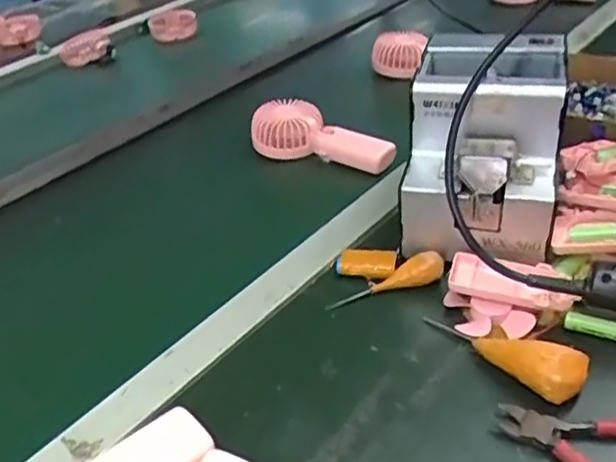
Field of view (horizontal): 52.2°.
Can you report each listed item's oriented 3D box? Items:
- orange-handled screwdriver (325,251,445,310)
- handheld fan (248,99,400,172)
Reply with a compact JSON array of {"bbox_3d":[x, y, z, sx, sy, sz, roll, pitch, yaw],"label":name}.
[{"bbox_3d":[0.068,0.045,0.551,0.106,0.018,0.024,-23,35,7],"label":"orange-handled screwdriver"},{"bbox_3d":[0.022,-0.117,0.753,0.180,0.048,0.073,15,40,25],"label":"handheld fan"}]

